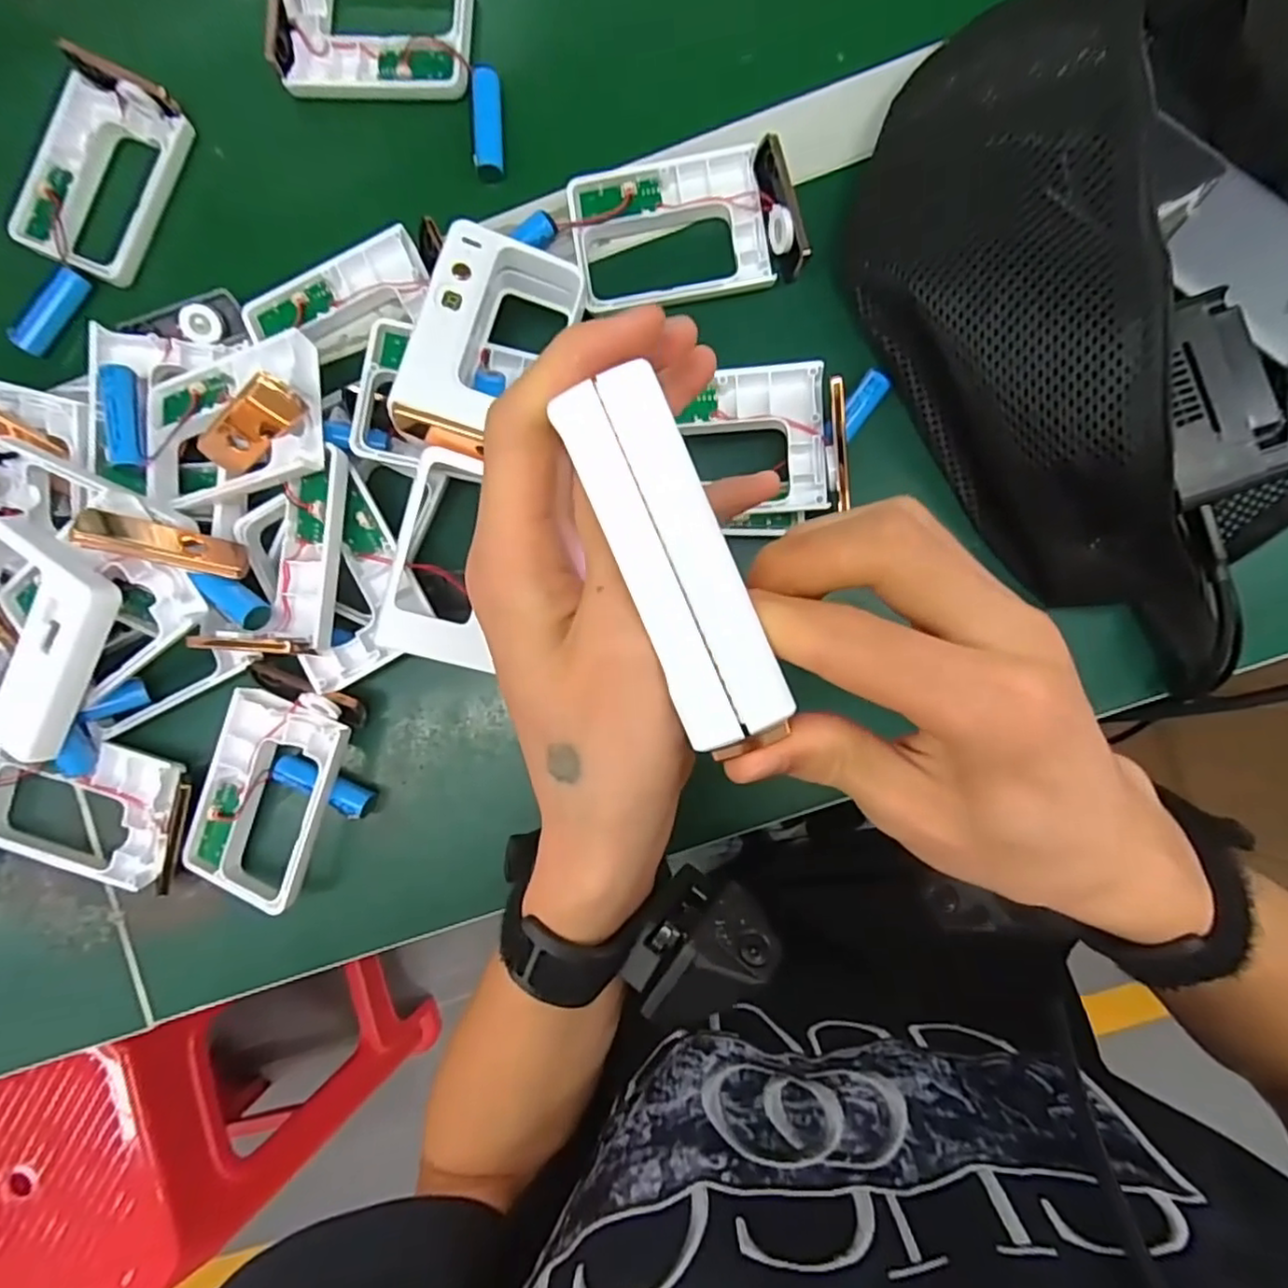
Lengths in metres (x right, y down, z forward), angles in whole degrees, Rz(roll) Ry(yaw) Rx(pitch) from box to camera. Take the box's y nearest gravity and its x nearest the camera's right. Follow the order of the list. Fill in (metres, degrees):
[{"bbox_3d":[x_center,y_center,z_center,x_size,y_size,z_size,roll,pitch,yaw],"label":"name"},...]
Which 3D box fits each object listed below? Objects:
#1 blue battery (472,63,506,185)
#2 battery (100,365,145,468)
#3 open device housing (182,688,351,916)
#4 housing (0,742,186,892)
[{"bbox_3d":[-0.080,-0.269,0.340,0.015,0.014,0.052,-2,90,4],"label":"blue battery"},{"bbox_3d":[-0.250,-0.108,0.315,0.014,0.015,0.048,-6,89,4],"label":"battery"},{"bbox_3d":[-0.188,0.073,0.325,0.067,0.017,0.099,16,91,4],"label":"open device housing"},{"bbox_3d":[-0.291,0.085,0.338,0.102,0.016,0.066,10,91,4],"label":"housing"}]

